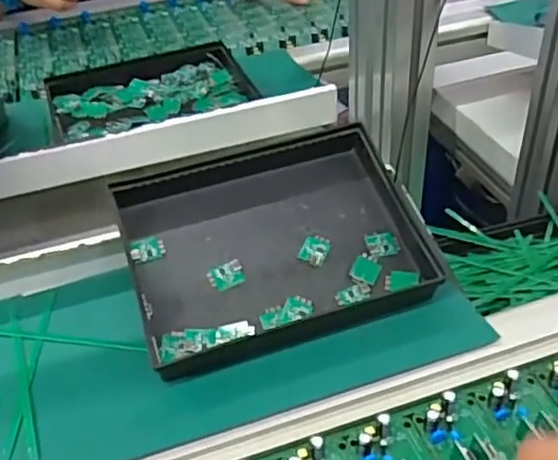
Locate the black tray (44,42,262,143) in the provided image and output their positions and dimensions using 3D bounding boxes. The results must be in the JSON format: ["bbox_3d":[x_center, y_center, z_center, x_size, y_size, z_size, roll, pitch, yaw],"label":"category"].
[{"bbox_3d":[-0.154,-0.162,0.772,0.226,0.035,0.153,-16,43,-14],"label":"black tray"}]

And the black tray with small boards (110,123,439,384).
[{"bbox_3d":[-0.003,0.008,0.523,0.234,0.051,0.176,-17,56,-15],"label":"black tray with small boards"}]

